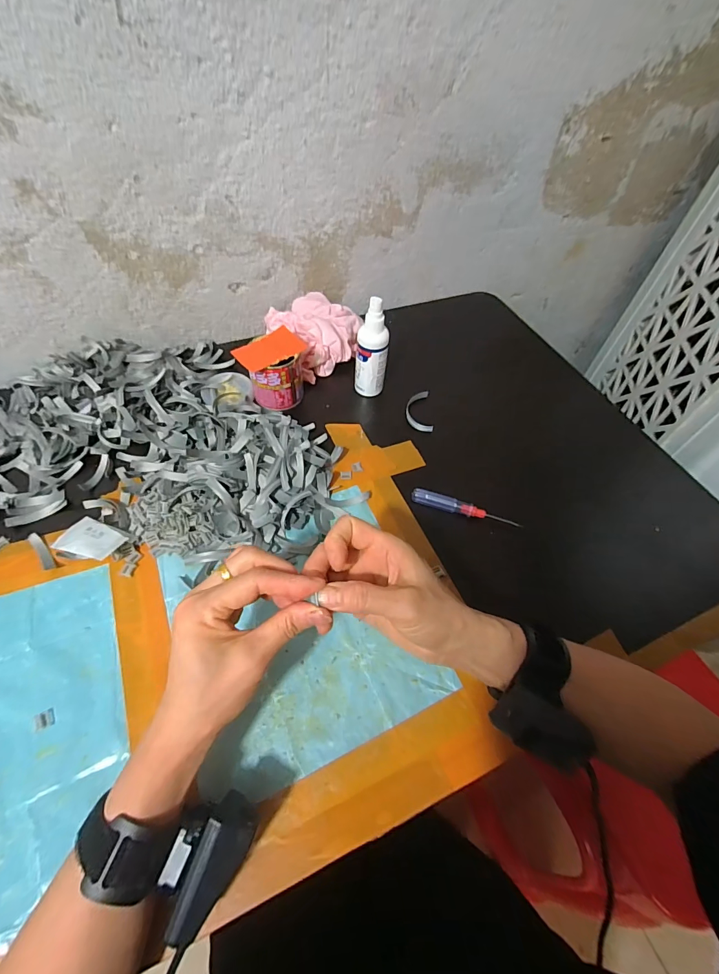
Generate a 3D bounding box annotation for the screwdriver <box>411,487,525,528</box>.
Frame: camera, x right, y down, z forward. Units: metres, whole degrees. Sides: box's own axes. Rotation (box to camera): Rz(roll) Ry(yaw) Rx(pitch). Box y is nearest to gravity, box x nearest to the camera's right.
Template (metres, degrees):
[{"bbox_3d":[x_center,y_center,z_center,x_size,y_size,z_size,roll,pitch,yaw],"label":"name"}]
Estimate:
[{"bbox_3d":[0.118,0.026,0.444,0.121,0.012,0.016,17,56,9],"label":"screwdriver"}]

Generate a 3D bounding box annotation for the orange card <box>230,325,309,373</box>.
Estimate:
[{"bbox_3d":[-0.109,-0.167,0.481,0.079,0.006,0.053,-35,64,-22],"label":"orange card"}]

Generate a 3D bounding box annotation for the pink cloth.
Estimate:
[{"bbox_3d":[-0.064,-0.225,0.571,0.114,0.058,0.121,-33,63,-23],"label":"pink cloth"}]

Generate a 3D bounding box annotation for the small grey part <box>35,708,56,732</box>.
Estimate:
[{"bbox_3d":[-0.251,0.185,0.316,0.013,0.004,0.013,-24,60,-19],"label":"small grey part"}]

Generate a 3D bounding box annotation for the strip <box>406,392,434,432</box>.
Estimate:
[{"bbox_3d":[0.079,-0.101,0.533,0.033,0.012,0.067,0,55,-4],"label":"strip"}]

